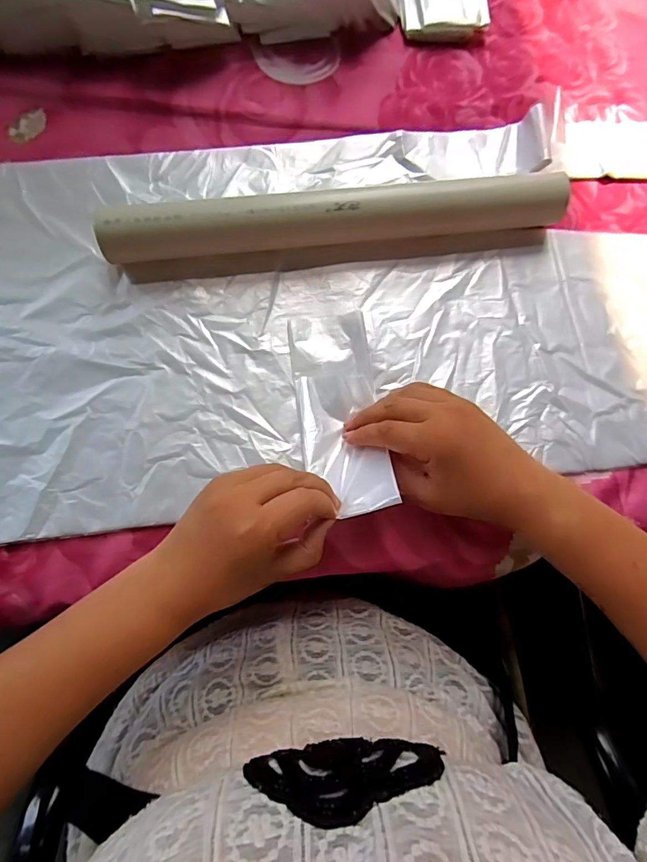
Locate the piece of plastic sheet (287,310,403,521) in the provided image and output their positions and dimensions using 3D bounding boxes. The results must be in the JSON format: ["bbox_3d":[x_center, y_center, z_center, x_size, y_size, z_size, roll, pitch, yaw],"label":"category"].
[{"bbox_3d":[0.013,-0.015,0.320,0.060,0.032,0.161,-9,64,-3],"label":"piece of plastic sheet"}]

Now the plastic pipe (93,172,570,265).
[{"bbox_3d":[0.012,-0.162,0.334,0.352,0.045,0.042,-7,82,-3],"label":"plastic pipe"}]

